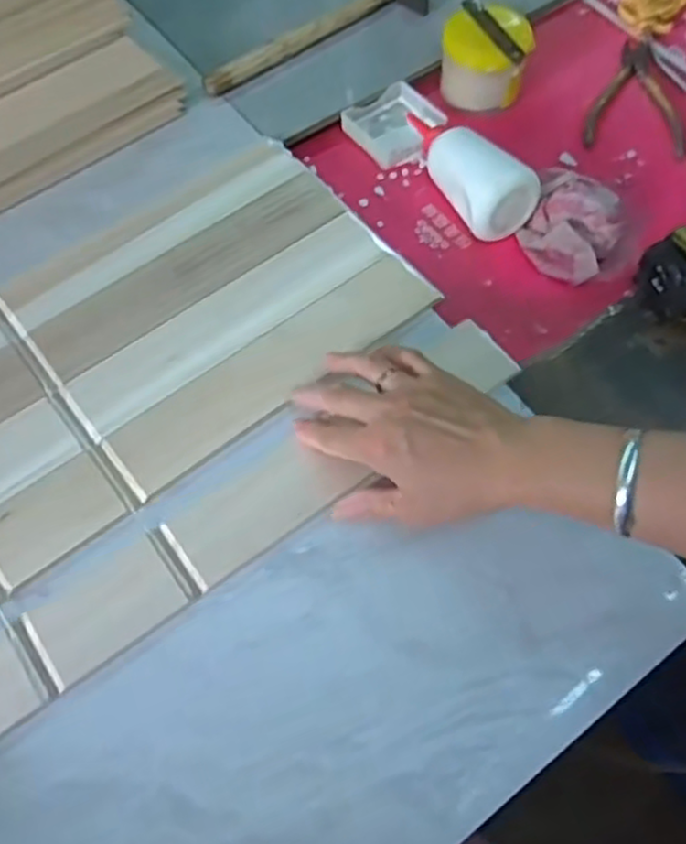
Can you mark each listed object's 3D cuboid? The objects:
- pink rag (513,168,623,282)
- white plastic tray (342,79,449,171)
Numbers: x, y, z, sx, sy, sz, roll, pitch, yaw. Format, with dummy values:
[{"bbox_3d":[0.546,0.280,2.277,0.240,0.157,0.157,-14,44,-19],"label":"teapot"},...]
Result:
[{"bbox_3d":[0.191,-0.167,0.587,0.077,0.036,0.098,23,65,11],"label":"pink rag"},{"bbox_3d":[0.050,-0.279,0.668,0.082,0.021,0.073,-37,68,-16],"label":"white plastic tray"}]

